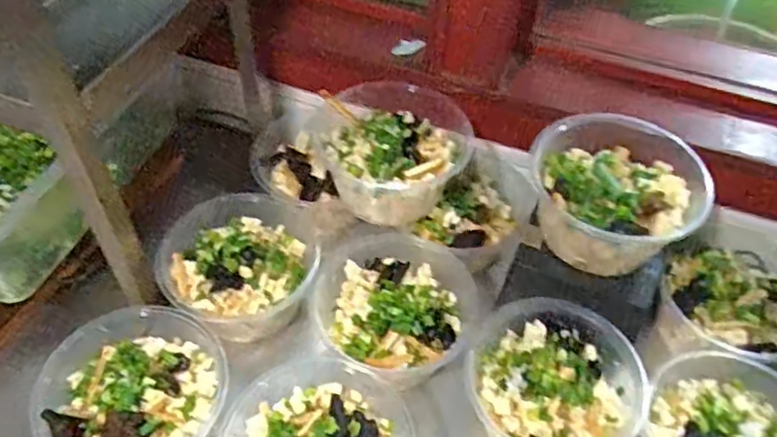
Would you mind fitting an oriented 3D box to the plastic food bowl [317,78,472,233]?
[{"bbox_3d":[0.003,-0.073,0.751,0.165,0.106,0.178,2,49,-2],"label":"plastic food bowl"}]

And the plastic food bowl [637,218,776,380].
[{"bbox_3d":[0.382,0.092,0.722,0.164,0.071,0.168,2,49,-2],"label":"plastic food bowl"}]

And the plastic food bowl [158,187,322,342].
[{"bbox_3d":[-0.157,0.043,0.721,0.156,0.067,0.168,2,49,-2],"label":"plastic food bowl"}]

